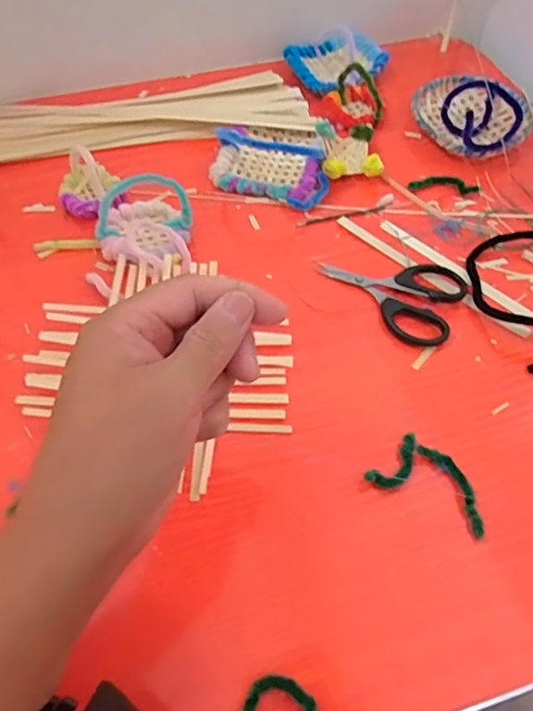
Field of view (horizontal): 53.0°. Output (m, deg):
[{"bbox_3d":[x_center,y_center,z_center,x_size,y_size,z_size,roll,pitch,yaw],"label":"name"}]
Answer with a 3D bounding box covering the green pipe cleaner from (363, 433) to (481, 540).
[{"bbox_3d":[0.101,0.076,0.327,0.072,0.011,0.037,25,61,14],"label":"green pipe cleaner"}]

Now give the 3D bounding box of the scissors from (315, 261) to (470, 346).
[{"bbox_3d":[0.089,-0.053,0.403,0.111,0.013,0.068,25,61,14],"label":"scissors"}]

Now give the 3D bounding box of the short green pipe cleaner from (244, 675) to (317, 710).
[{"bbox_3d":[0.011,0.173,0.265,0.043,0.007,0.023,7,58,3],"label":"short green pipe cleaner"}]

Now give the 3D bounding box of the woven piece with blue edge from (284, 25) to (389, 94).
[{"bbox_3d":[0.071,-0.310,0.558,0.097,0.020,0.100,-31,64,-19],"label":"woven piece with blue edge"}]

